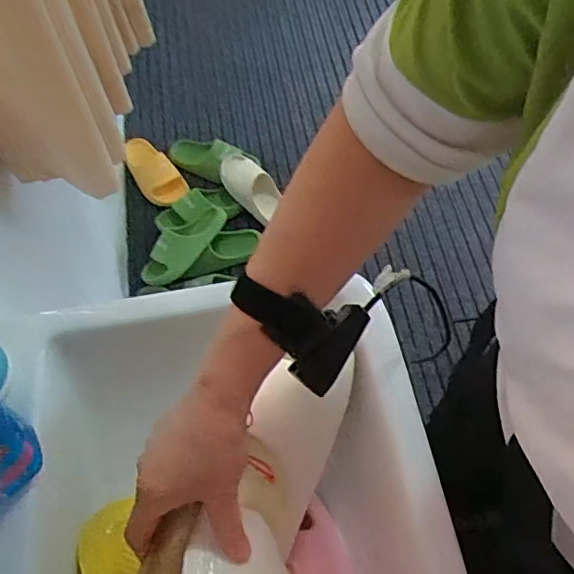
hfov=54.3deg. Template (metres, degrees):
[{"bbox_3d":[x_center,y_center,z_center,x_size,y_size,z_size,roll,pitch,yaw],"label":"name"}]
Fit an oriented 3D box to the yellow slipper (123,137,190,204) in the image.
[{"bbox_3d":[-0.391,-0.341,1.608,0.117,0.060,0.249,-34,66,-15],"label":"yellow slipper"}]

